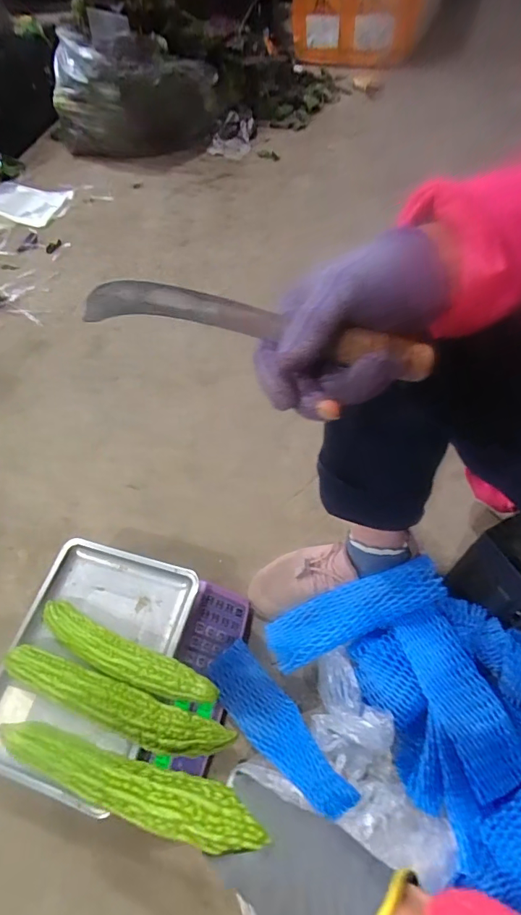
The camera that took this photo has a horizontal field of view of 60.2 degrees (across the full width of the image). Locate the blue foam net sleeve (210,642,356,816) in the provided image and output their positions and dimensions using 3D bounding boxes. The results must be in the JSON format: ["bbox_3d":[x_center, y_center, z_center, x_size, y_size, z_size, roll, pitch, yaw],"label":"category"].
[{"bbox_3d":[0.020,0.329,0.551,0.072,0.055,0.225,-39,42,-18],"label":"blue foam net sleeve"}]

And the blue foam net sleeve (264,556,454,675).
[{"bbox_3d":[0.121,0.198,0.588,0.234,0.026,0.068,-26,60,3],"label":"blue foam net sleeve"}]

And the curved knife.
[{"bbox_3d":[0.010,-0.071,0.256,0.201,0.017,0.022,7,58,-15],"label":"curved knife"}]

